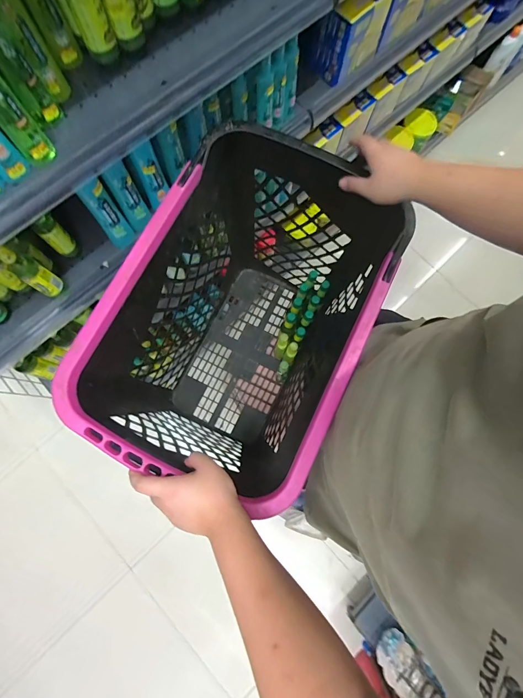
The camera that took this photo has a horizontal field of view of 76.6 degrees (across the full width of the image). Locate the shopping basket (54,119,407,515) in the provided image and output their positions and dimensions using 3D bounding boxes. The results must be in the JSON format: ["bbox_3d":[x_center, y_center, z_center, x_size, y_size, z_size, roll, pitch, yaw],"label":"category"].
[{"bbox_3d":[-0.033,-0.038,0.716,0.386,0.460,0.564,25,78,4],"label":"shopping basket"}]

